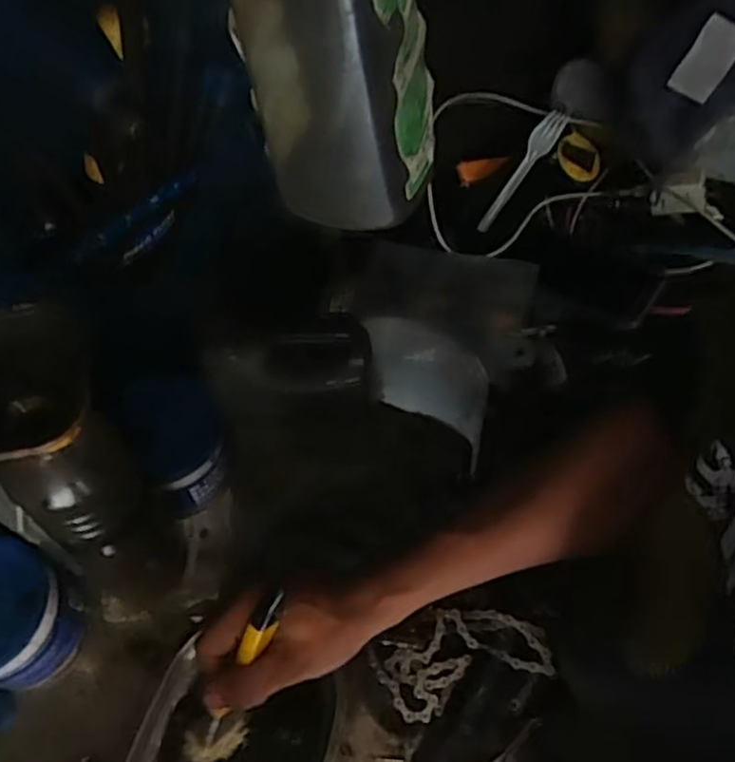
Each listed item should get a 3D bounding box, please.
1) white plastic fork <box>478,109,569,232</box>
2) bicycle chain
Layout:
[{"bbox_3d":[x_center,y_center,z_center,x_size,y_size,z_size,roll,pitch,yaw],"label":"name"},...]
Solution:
[{"bbox_3d":[0.158,-0.216,0.744,0.021,0.018,0.143,35,94,23],"label":"white plastic fork"},{"bbox_3d":[0.074,0.222,0.584,0.132,0.018,0.069,-18,60,-6],"label":"bicycle chain"}]

